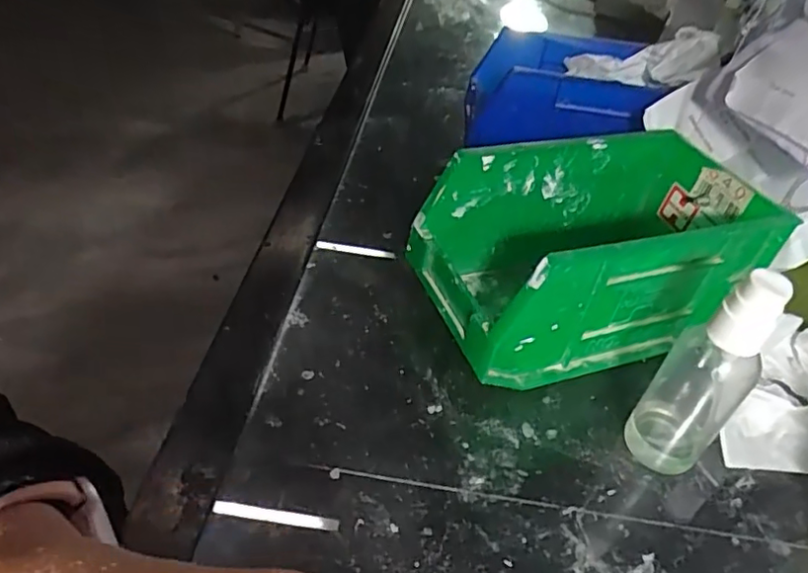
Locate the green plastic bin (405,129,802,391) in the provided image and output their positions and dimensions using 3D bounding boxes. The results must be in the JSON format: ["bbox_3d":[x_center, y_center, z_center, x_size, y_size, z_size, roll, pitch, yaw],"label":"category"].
[{"bbox_3d":[0.101,-0.018,0.330,0.174,0.088,0.096,-10,45,-19],"label":"green plastic bin"}]

